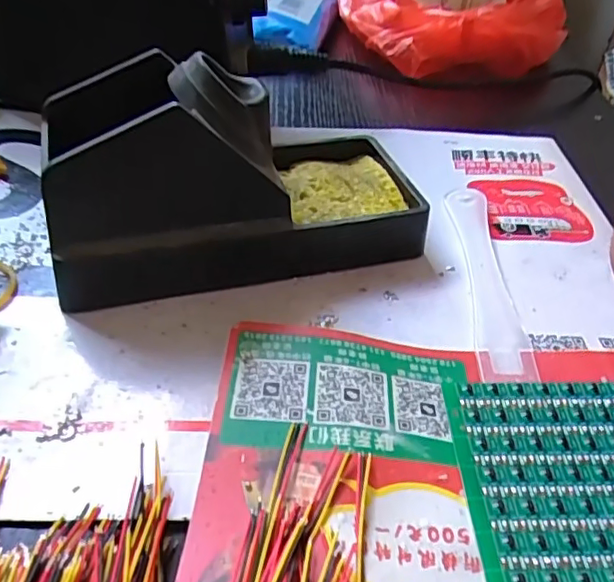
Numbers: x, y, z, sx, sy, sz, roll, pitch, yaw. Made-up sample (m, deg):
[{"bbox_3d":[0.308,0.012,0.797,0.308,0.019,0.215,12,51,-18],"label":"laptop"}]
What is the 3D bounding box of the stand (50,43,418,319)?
[{"bbox_3d":[-0.027,-0.052,0.241,0.145,0.073,0.067,-10,43,-16],"label":"stand"}]

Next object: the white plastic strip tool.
[{"bbox_3d":[0.075,-0.010,0.252,0.020,0.004,0.123,6,40,0],"label":"white plastic strip tool"}]

